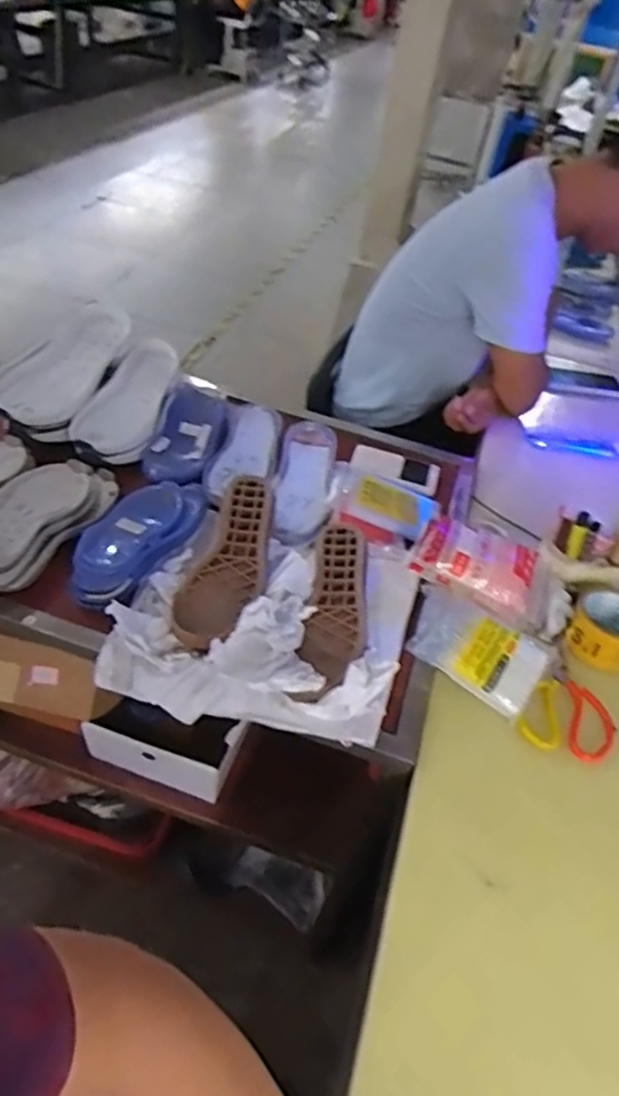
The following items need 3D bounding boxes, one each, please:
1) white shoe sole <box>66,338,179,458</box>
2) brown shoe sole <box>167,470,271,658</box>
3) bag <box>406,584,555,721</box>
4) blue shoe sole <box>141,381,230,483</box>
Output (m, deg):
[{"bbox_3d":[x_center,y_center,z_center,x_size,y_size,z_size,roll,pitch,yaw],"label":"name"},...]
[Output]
[{"bbox_3d":[-0.278,-0.235,1.062,0.097,0.027,0.260,27,54,-7],"label":"white shoe sole"},{"bbox_3d":[-0.101,0.012,0.858,0.095,0.033,0.294,13,43,1],"label":"brown shoe sole"},{"bbox_3d":[0.194,0.119,0.815,0.175,0.057,0.106,33,47,21],"label":"bag"},{"bbox_3d":[-0.189,-0.177,1.038,0.096,0.031,0.243,13,43,2],"label":"blue shoe sole"}]

